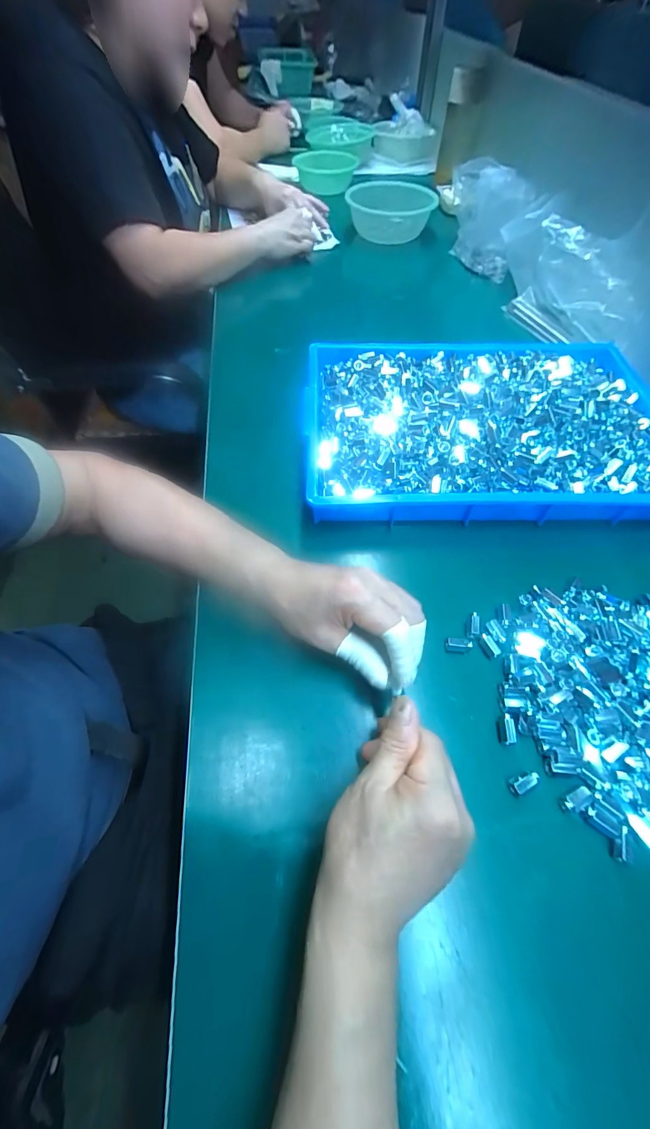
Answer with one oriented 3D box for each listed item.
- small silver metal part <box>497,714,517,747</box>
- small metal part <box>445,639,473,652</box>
[{"bbox_3d":[0.146,0.132,0.304,0.011,0.011,0.022,2,58,0],"label":"small silver metal part"},{"bbox_3d":[0.120,0.072,0.340,0.023,0.007,0.010,3,58,1],"label":"small metal part"}]

